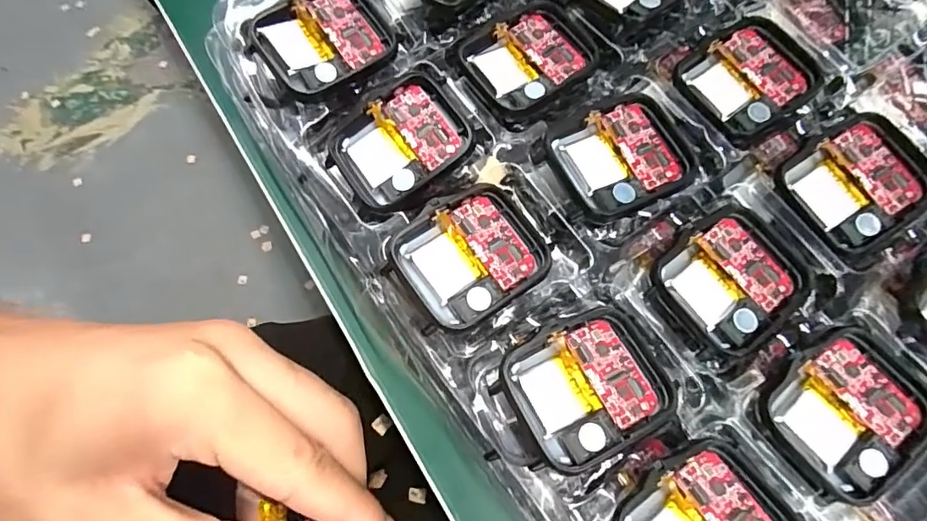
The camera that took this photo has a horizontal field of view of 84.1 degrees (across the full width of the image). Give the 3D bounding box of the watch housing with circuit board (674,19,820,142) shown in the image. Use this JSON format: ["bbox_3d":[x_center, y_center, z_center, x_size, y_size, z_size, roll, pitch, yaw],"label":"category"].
[{"bbox_3d":[0.100,-0.063,0.180,0.042,0.006,0.039,-29,75,-8],"label":"watch housing with circuit board"}]

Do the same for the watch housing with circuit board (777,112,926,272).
[{"bbox_3d":[0.129,-0.025,0.167,0.043,0.010,0.039,-33,76,-9],"label":"watch housing with circuit board"}]

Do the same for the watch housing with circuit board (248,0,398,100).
[{"bbox_3d":[-0.047,-0.077,0.178,0.043,0.010,0.036,-33,76,-9],"label":"watch housing with circuit board"}]

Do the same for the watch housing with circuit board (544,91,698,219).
[{"bbox_3d":[0.052,-0.034,0.166,0.042,0.004,0.037,-24,75,-7],"label":"watch housing with circuit board"}]

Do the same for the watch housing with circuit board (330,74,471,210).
[{"bbox_3d":[-0.020,-0.039,0.172,0.042,0.012,0.035,-33,76,-9],"label":"watch housing with circuit board"}]

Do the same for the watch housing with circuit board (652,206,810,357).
[{"bbox_3d":[0.083,0.005,0.158,0.043,0.006,0.038,-38,77,-10],"label":"watch housing with circuit board"}]

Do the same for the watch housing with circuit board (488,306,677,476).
[{"bbox_3d":[0.035,0.035,0.146,0.045,0.006,0.037,-27,75,-8],"label":"watch housing with circuit board"}]

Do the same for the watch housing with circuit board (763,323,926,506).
[{"bbox_3d":[0.111,0.043,0.147,0.044,0.007,0.039,-32,76,-9],"label":"watch housing with circuit board"}]

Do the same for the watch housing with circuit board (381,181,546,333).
[{"bbox_3d":[0.002,-0.002,0.157,0.044,0.008,0.038,-32,76,-9],"label":"watch housing with circuit board"}]

